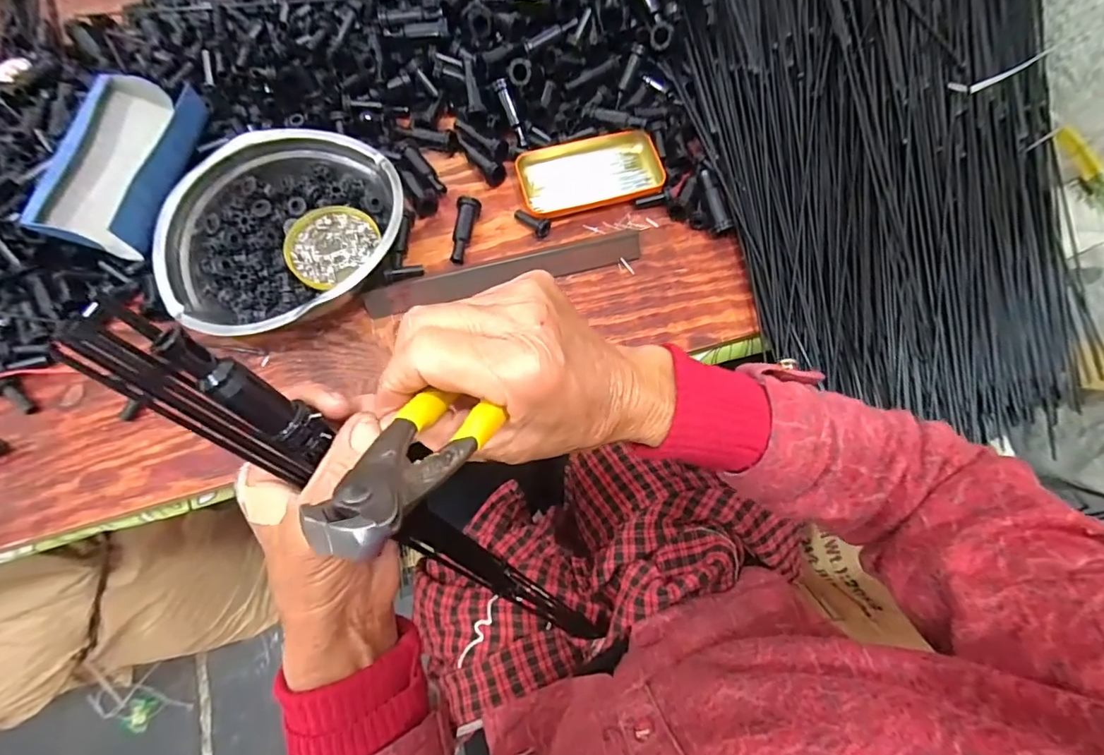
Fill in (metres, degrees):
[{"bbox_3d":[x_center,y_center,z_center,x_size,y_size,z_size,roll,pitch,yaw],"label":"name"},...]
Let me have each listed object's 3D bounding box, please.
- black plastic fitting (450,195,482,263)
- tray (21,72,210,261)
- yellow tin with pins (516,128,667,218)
[{"bbox_3d":[-0.086,-0.144,0.490,0.020,0.021,0.067,8,71,2],"label":"black plastic fitting"},{"bbox_3d":[-0.383,-0.196,0.450,0.101,0.039,0.170,9,71,2],"label":"tray"},{"bbox_3d":[0.037,-0.211,0.510,0.139,0.019,0.073,-14,72,-5],"label":"yellow tin with pins"}]

